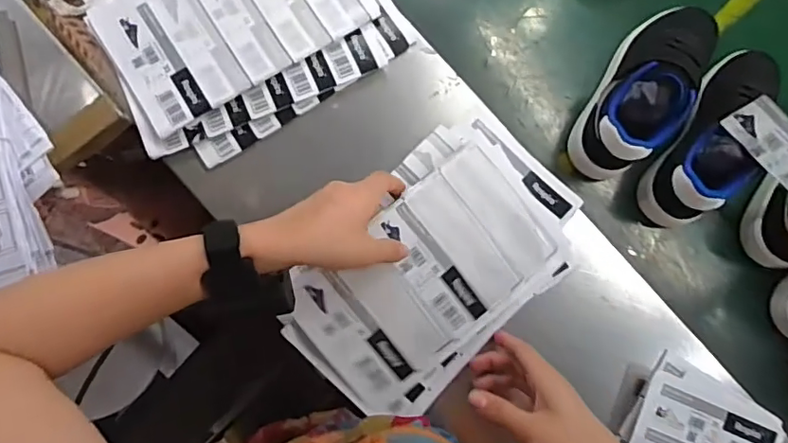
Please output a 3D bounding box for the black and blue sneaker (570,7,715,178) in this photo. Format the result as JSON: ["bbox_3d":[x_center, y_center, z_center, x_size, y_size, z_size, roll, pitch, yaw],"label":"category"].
[{"bbox_3d":[0.260,-0.137,0.543,0.082,0.088,0.212,32,83,-1],"label":"black and blue sneaker"}]

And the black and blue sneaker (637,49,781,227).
[{"bbox_3d":[0.331,-0.085,0.543,0.080,0.084,0.205,37,83,-1],"label":"black and blue sneaker"}]

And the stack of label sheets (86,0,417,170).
[{"bbox_3d":[-0.141,-0.191,0.517,0.262,0.012,0.206,-33,88,-7],"label":"stack of label sheets"}]

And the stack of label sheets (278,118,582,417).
[{"bbox_3d":[0.039,0.040,0.503,0.169,0.028,0.276,45,83,0],"label":"stack of label sheets"}]

